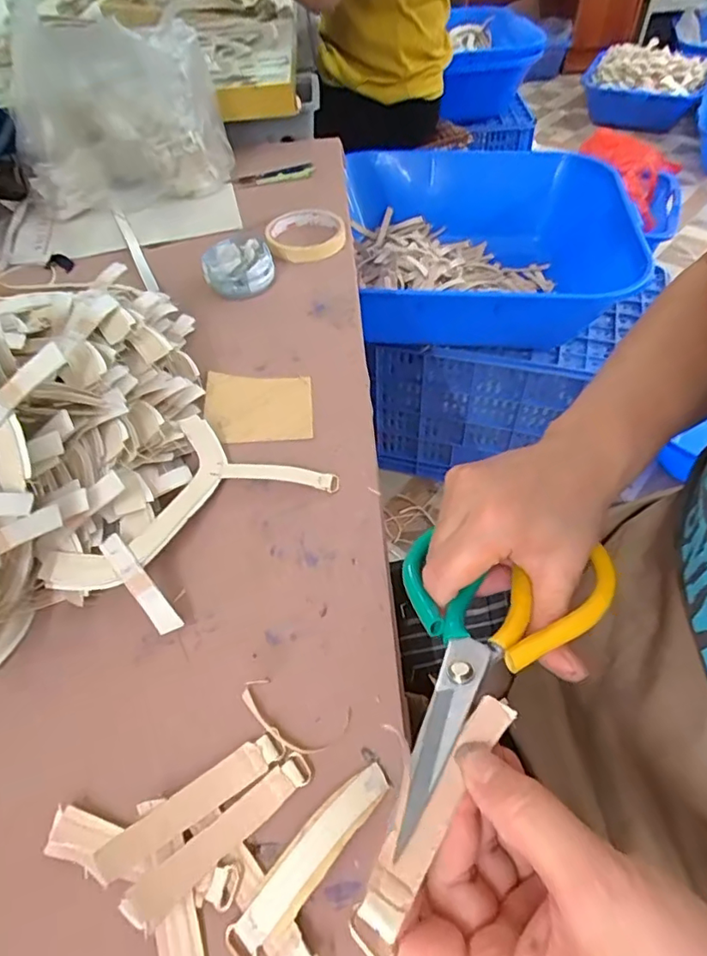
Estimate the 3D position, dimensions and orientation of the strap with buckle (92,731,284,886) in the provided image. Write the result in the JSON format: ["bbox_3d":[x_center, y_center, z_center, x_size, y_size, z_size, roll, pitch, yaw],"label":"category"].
[{"bbox_3d":[-0.077,0.157,0.264,0.091,0.020,0.017,-31,55,-24],"label":"strap with buckle"}]

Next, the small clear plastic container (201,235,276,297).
[{"bbox_3d":[-0.119,-0.217,0.559,0.070,0.035,0.067,-13,52,-8],"label":"small clear plastic container"}]

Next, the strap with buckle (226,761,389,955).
[{"bbox_3d":[-0.020,0.178,0.255,0.021,0.011,0.096,34,61,26],"label":"strap with buckle"}]

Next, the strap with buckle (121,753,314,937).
[{"bbox_3d":[-0.061,0.167,0.256,0.093,0.019,0.018,-38,59,-24],"label":"strap with buckle"}]

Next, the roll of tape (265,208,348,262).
[{"bbox_3d":[-0.053,-0.274,0.611,0.086,0.026,0.084,-1,48,1],"label":"roll of tape"}]

